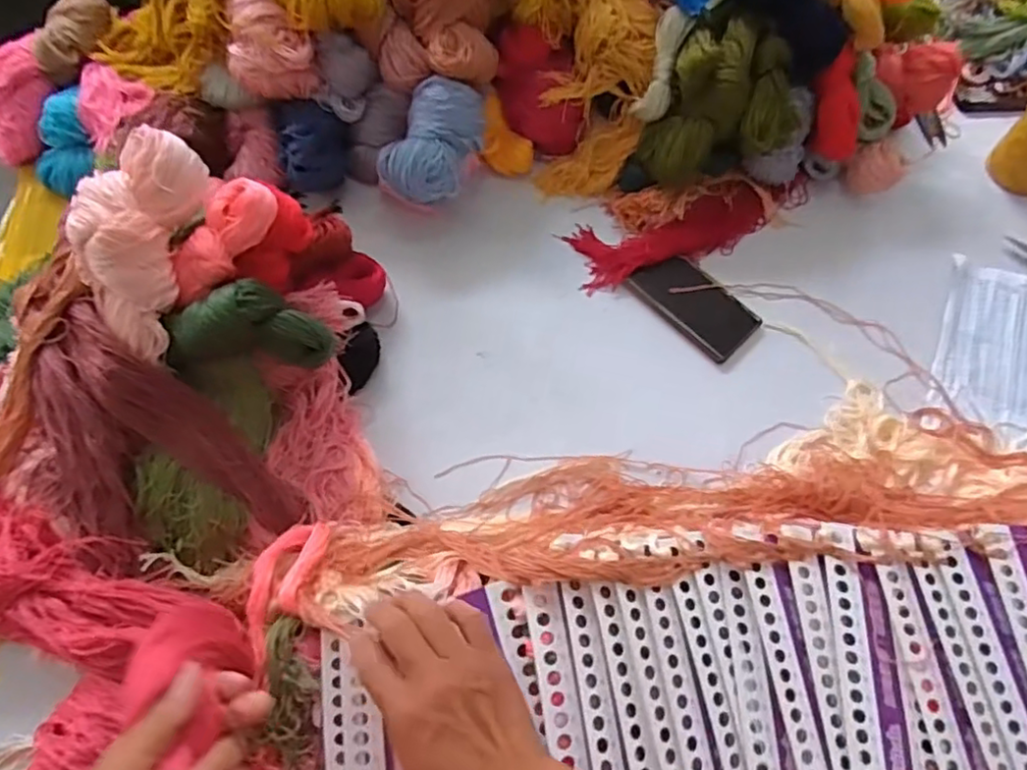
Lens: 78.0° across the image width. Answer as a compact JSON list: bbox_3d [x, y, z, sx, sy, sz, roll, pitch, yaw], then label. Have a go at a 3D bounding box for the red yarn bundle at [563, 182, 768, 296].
[{"bbox_3d":[0.190,-0.178,0.742,0.237,0.035,0.084,-13,68,-7],"label":"red yarn bundle"}]

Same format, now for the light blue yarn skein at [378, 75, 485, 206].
[{"bbox_3d":[-0.087,-0.263,0.694,0.079,0.085,0.128,25,69,8],"label":"light blue yarn skein"}]

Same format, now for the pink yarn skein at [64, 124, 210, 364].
[{"bbox_3d":[-0.312,-0.117,0.513,0.074,0.067,0.187,10,89,2],"label":"pink yarn skein"}]

